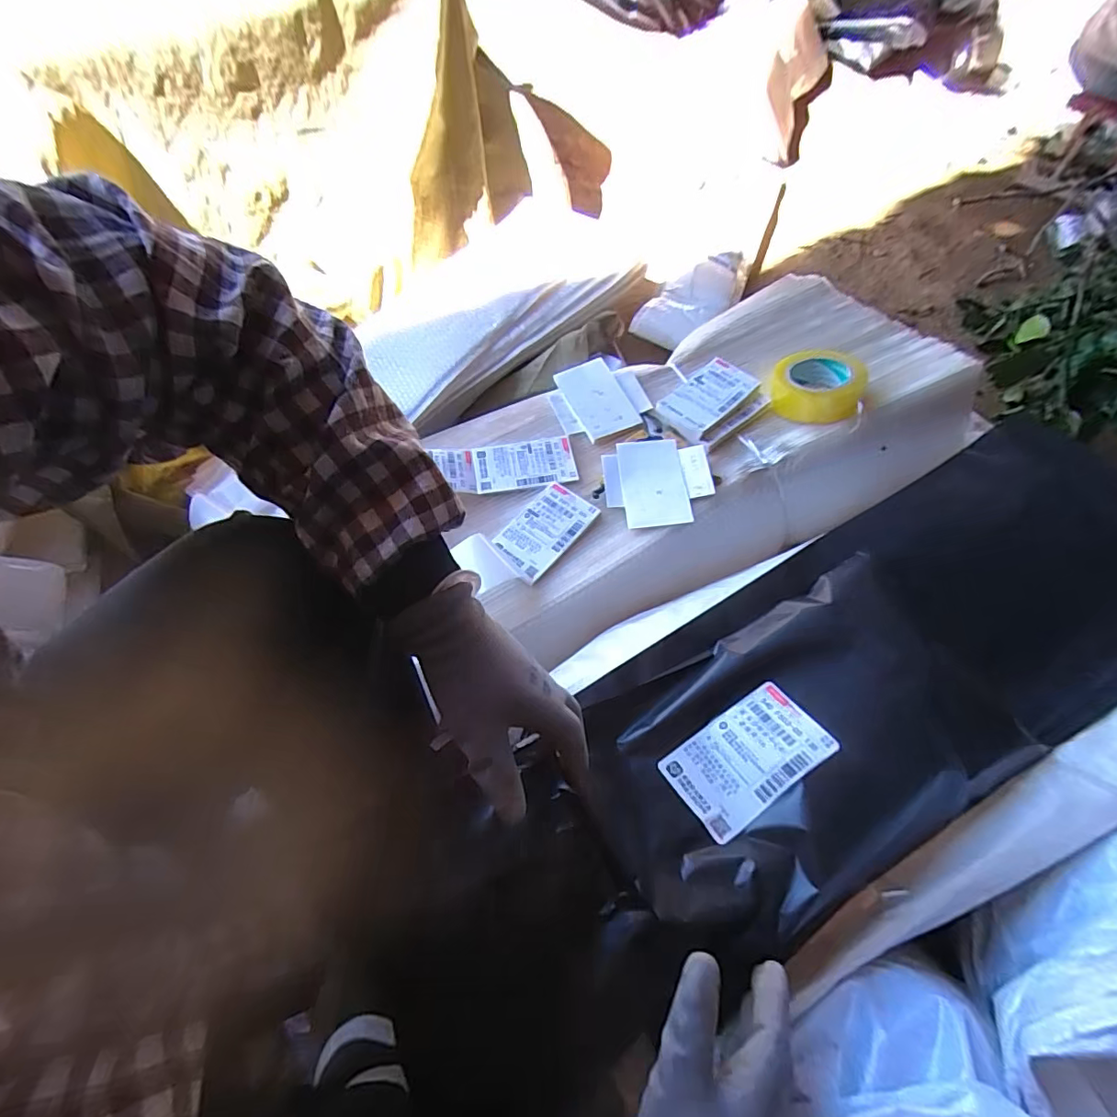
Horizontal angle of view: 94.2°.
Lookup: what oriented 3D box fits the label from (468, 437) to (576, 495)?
[{"bbox_3d":[-0.045,-0.122,0.685,0.131,0.011,0.074,-9,64,-6],"label":"label"}]

